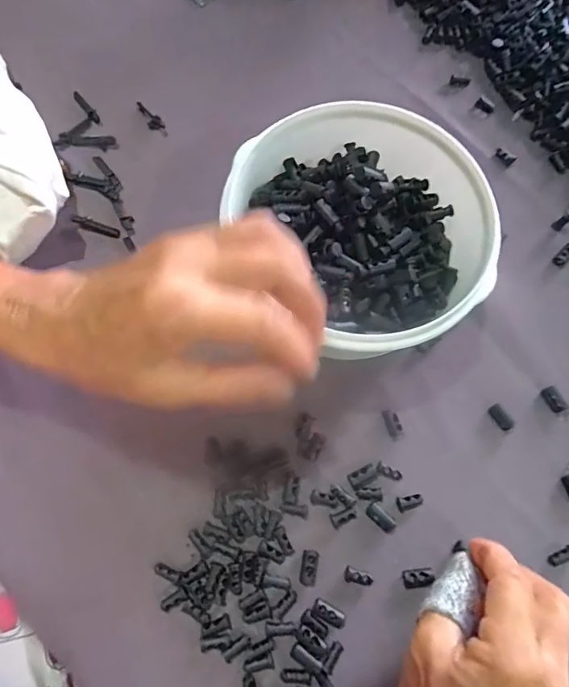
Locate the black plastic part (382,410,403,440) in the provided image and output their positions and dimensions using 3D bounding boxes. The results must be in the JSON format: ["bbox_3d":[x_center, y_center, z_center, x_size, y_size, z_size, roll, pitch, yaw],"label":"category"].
[{"bbox_3d":[0.074,0.054,0.307,0.011,0.008,0.019,-20,75,-6],"label":"black plastic part"}]

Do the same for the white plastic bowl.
[{"bbox_3d":[0.061,-0.077,0.306,0.162,0.078,0.159,1,73,-3],"label":"white plastic bowl"}]

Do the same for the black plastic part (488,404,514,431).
[{"bbox_3d":[0.147,0.050,0.309,0.010,0.004,0.018,-35,77,-10],"label":"black plastic part"}]

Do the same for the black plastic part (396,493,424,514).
[{"bbox_3d":[0.081,0.102,0.293,0.018,0.005,0.009,-14,74,-4],"label":"black plastic part"}]

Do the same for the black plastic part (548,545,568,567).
[{"bbox_3d":[0.173,0.132,0.283,0.018,0.004,0.008,-26,75,-7],"label":"black plastic part"}]

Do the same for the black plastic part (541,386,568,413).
[{"bbox_3d":[0.186,0.038,0.314,0.011,0.004,0.018,-25,75,-7],"label":"black plastic part"}]

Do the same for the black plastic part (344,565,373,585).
[{"bbox_3d":[0.046,0.144,0.282,0.018,0.004,0.009,17,74,5],"label":"black plastic part"}]

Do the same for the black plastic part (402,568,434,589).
[{"bbox_3d":[0.082,0.144,0.280,0.017,0.007,0.011,-7,74,-2],"label":"black plastic part"}]

